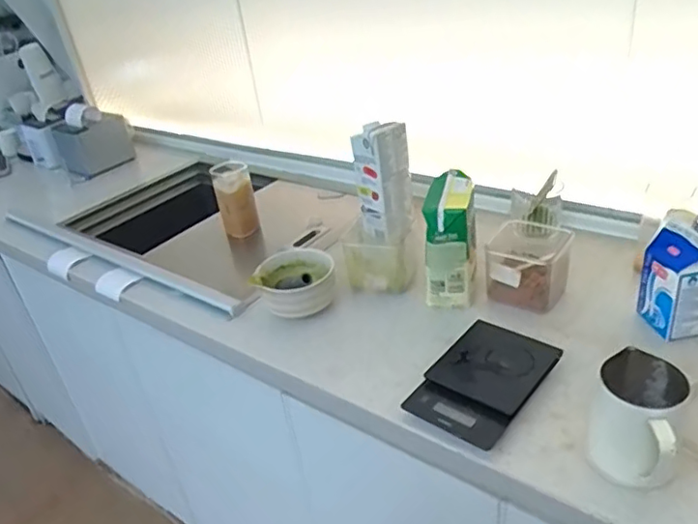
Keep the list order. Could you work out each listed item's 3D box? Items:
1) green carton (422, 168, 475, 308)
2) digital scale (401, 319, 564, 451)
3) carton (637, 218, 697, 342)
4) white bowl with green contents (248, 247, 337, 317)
[{"bbox_3d":[0.149,-0.034,0.892,0.070,0.171,0.117,2,32,15],"label":"green carton"},{"bbox_3d":[0.168,0.147,0.737,0.121,0.032,0.176,20,41,37],"label":"digital scale"},{"bbox_3d":[0.434,0.022,0.768,0.073,0.135,0.079,-11,31,-6],"label":"carton"},{"bbox_3d":[-0.083,0.037,0.957,0.126,0.086,0.117,-6,31,4],"label":"white bowl with green contents"}]

